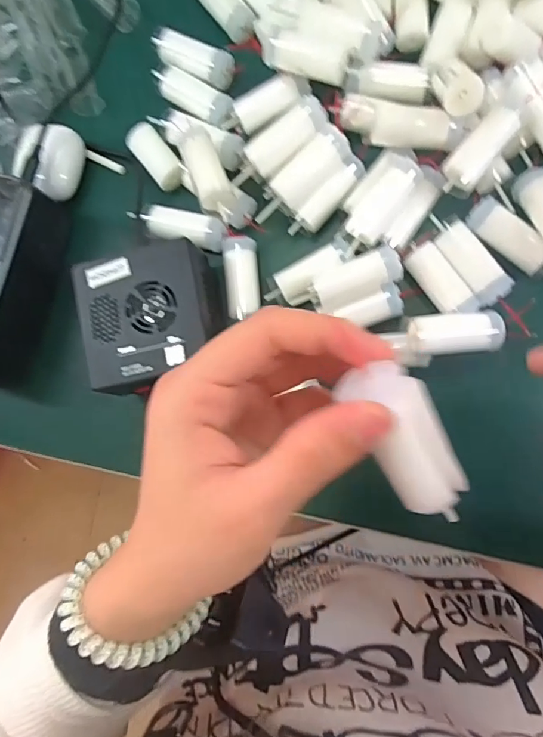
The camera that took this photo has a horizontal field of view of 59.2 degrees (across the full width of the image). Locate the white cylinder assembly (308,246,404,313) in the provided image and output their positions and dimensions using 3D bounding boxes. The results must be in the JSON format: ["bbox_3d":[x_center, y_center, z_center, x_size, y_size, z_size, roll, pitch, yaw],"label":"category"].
[{"bbox_3d":[0.048,-0.049,0.275,0.052,0.017,0.020,-27,82,6],"label":"white cylinder assembly"}]

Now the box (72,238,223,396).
[{"bbox_3d":[-0.068,-0.029,0.286,0.077,0.038,0.079,-13,84,8],"label":"box"}]

